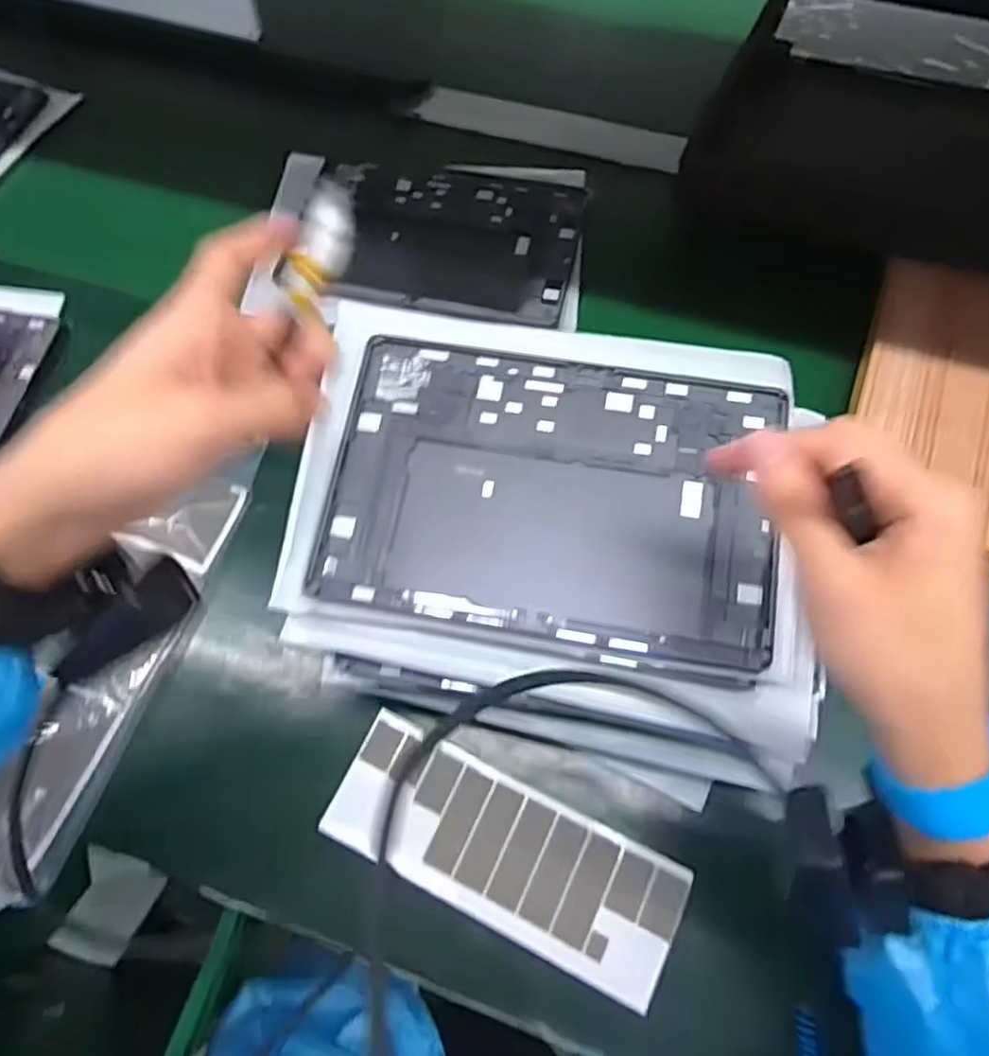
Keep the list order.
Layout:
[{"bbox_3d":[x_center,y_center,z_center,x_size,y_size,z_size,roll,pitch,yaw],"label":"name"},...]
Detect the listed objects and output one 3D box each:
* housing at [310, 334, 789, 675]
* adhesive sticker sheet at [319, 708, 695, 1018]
[{"bbox_3d":[0.033,-0.021,0.409,0.251,0.006,0.166,9,74,5],"label":"housing"},{"bbox_3d":[0.006,0.200,0.438,0.217,0.005,0.081,25,71,11],"label":"adhesive sticker sheet"}]

